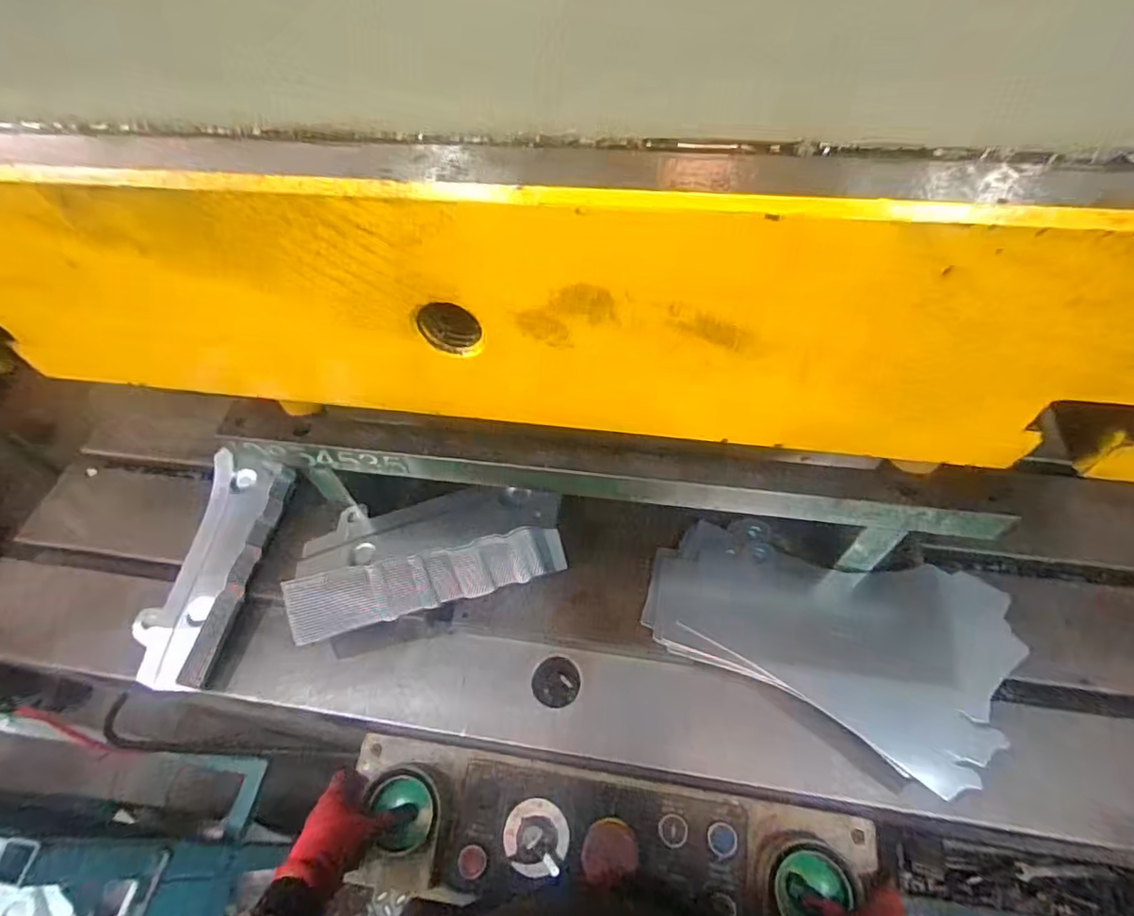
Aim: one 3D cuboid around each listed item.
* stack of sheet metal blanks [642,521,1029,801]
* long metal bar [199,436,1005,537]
[{"bbox_3d":[0.263,0.175,0.591,0.344,0.023,0.201,19,59,15],"label":"stack of sheet metal blanks"},{"bbox_3d":[0.013,0.026,0.555,0.775,0.036,0.016,6,57,7],"label":"long metal bar"}]

